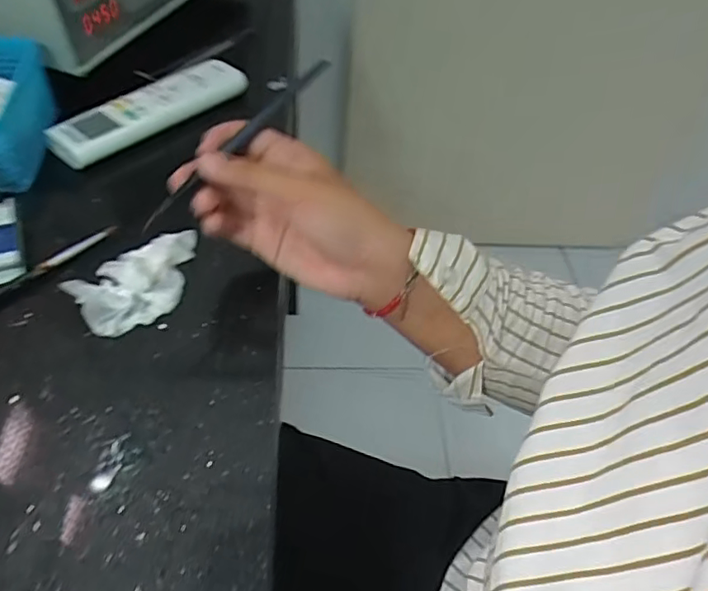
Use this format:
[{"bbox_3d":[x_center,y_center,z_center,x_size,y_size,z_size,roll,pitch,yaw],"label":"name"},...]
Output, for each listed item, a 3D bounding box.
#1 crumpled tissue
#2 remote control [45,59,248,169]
[{"bbox_3d":[-0.127,-0.009,0.348,0.079,0.018,0.052,-32,60,-25],"label":"crumpled tissue"},{"bbox_3d":[-0.174,-0.162,0.496,0.174,0.026,0.052,-35,61,-27],"label":"remote control"}]

